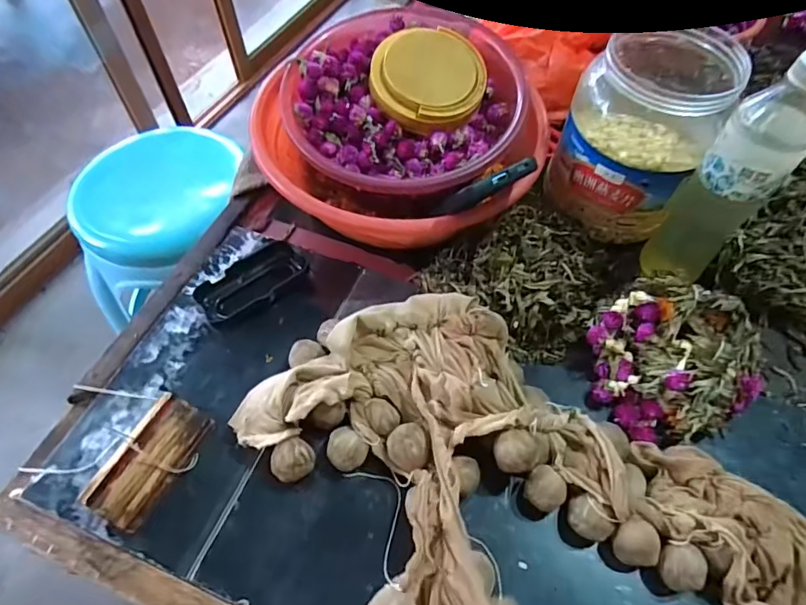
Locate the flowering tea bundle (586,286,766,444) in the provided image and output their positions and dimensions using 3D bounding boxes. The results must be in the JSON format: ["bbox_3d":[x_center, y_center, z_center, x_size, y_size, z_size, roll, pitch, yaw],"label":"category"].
[{"bbox_3d":[0.238,0.046,0.435,0.148,0.076,0.125,-23,59,-14],"label":"flowering tea bundle"}]

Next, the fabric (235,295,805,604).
[{"bbox_3d":[0.079,0.154,0.363,0.440,0.057,0.251,32,62,16],"label":"fabric"}]

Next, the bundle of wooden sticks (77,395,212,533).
[{"bbox_3d":[-0.196,0.121,0.388,0.034,0.038,0.094,22,59,15],"label":"bundle of wooden sticks"}]

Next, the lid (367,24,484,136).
[{"bbox_3d":[0.026,-0.232,0.519,0.116,0.022,0.109,1,80,-6],"label":"lid"}]

